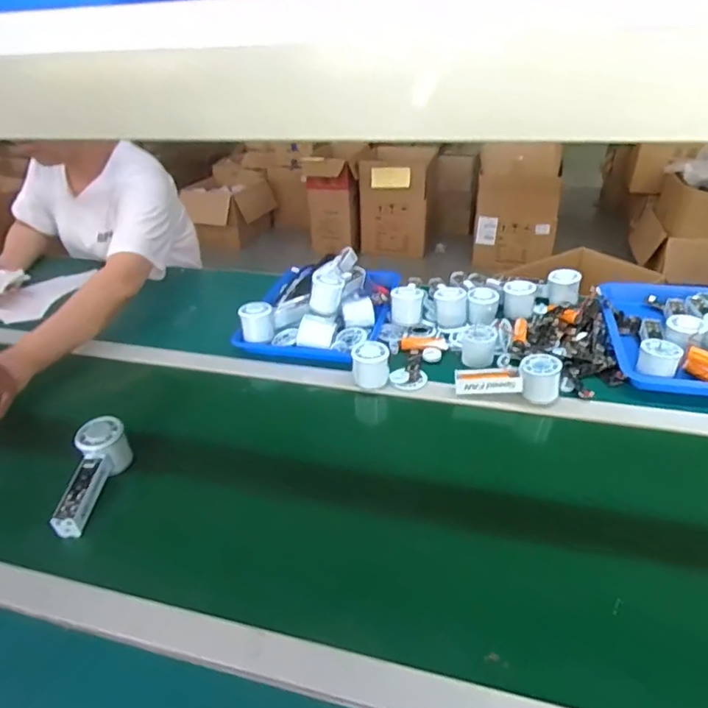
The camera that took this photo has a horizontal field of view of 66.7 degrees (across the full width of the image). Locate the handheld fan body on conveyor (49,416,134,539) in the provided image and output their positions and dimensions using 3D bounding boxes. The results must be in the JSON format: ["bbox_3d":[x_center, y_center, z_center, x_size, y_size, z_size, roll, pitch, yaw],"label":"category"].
[{"bbox_3d":[-0.328,0.155,0.675,0.049,0.066,0.154,-2,49,8],"label":"handheld fan body on conveyor"}]

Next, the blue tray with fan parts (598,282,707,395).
[{"bbox_3d":[0.556,-0.046,0.888,0.256,0.063,0.312,8,33,17],"label":"blue tray with fan parts"}]

